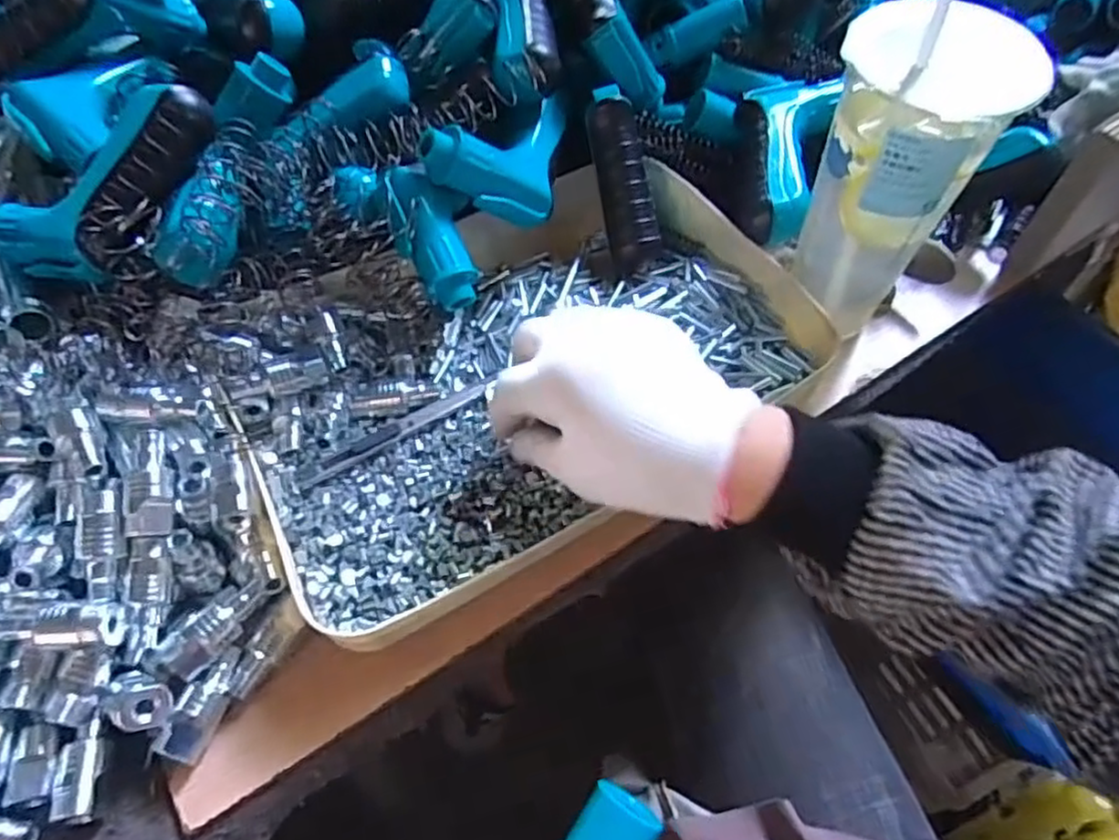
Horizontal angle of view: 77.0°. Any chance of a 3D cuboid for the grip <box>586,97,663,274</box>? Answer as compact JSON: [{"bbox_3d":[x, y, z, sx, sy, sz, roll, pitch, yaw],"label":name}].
[{"bbox_3d":[0.044,-0.155,0.470,0.035,0.025,0.105,-15,101,-9],"label":"grip"}]

